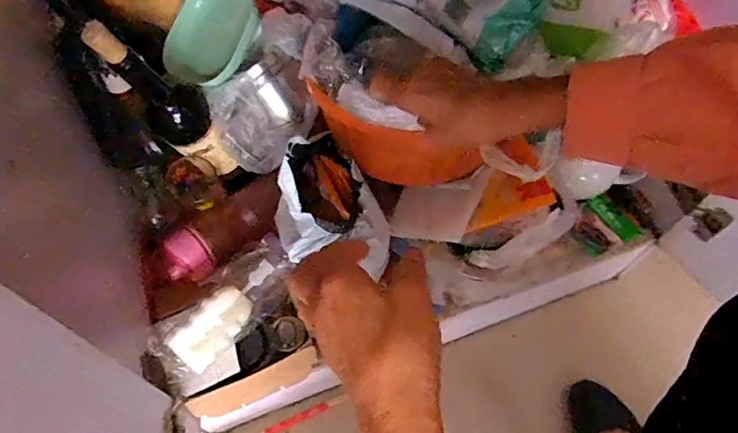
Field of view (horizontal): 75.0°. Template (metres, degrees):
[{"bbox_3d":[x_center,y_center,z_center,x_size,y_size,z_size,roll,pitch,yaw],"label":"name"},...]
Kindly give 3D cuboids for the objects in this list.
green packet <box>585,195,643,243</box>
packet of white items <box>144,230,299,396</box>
[{"bbox_3d":[0.361,0.002,0.707,0.038,0.015,0.081,-34,65,-20],"label":"green packet"},{"bbox_3d":[-0.151,0.104,0.534,0.043,0.088,0.191,4,44,44],"label":"packet of white items"}]

